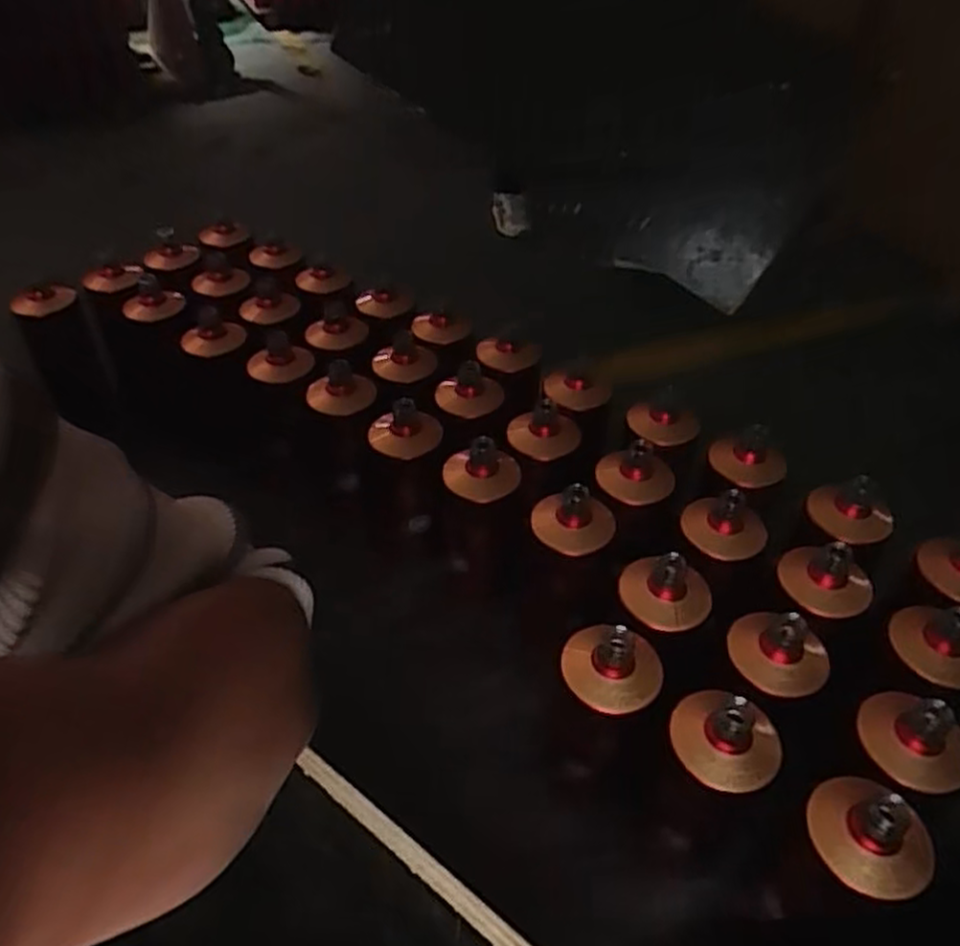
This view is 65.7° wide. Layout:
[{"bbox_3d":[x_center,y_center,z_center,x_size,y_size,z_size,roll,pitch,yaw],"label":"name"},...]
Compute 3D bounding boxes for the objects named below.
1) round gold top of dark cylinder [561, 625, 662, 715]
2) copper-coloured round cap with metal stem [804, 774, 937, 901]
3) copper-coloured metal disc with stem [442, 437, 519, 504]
[{"bbox_3d":[0.104,0.145,0.580,0.076,0.033,0.067,12,40,16],"label":"round gold top of dark cylinder"},{"bbox_3d":[0.260,0.234,0.488,0.072,0.038,0.078,-29,51,-28],"label":"copper-coloured round cap with metal stem"},{"bbox_3d":[0.004,-0.007,0.750,0.077,0.039,0.066,-7,39,-8],"label":"copper-coloured metal disc with stem"}]

